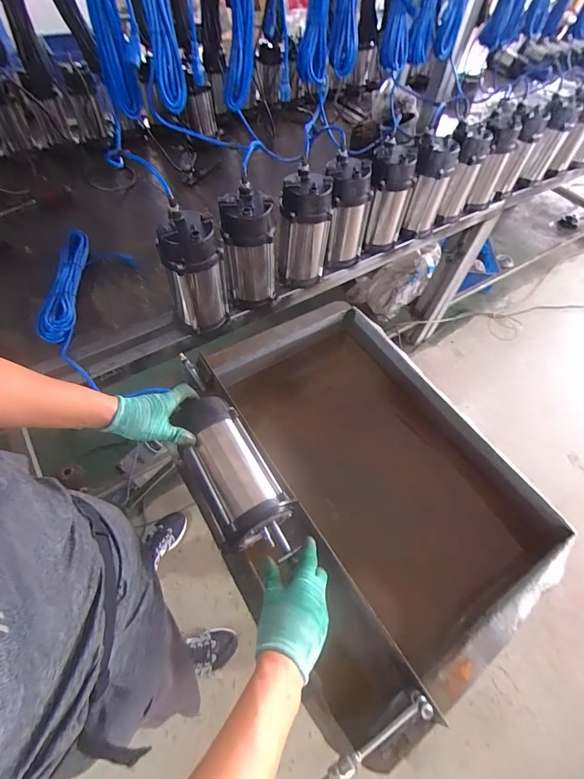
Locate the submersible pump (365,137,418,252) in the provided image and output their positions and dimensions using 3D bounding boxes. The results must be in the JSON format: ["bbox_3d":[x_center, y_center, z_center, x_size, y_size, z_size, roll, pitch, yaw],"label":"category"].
[{"bbox_3d":[0.277,-0.555,1.054,0.118,0.255,0.140,12,56,3],"label":"submersible pump"}]

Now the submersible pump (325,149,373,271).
[{"bbox_3d":[0.146,-0.474,0.998,0.125,0.263,0.126,4,56,-2],"label":"submersible pump"}]

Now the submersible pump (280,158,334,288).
[{"bbox_3d":[0.032,-0.405,0.936,0.128,0.248,0.108,8,56,1],"label":"submersible pump"}]

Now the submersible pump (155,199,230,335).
[{"bbox_3d":[-0.216,-0.250,0.818,0.127,0.259,0.097,-22,61,-18],"label":"submersible pump"}]

